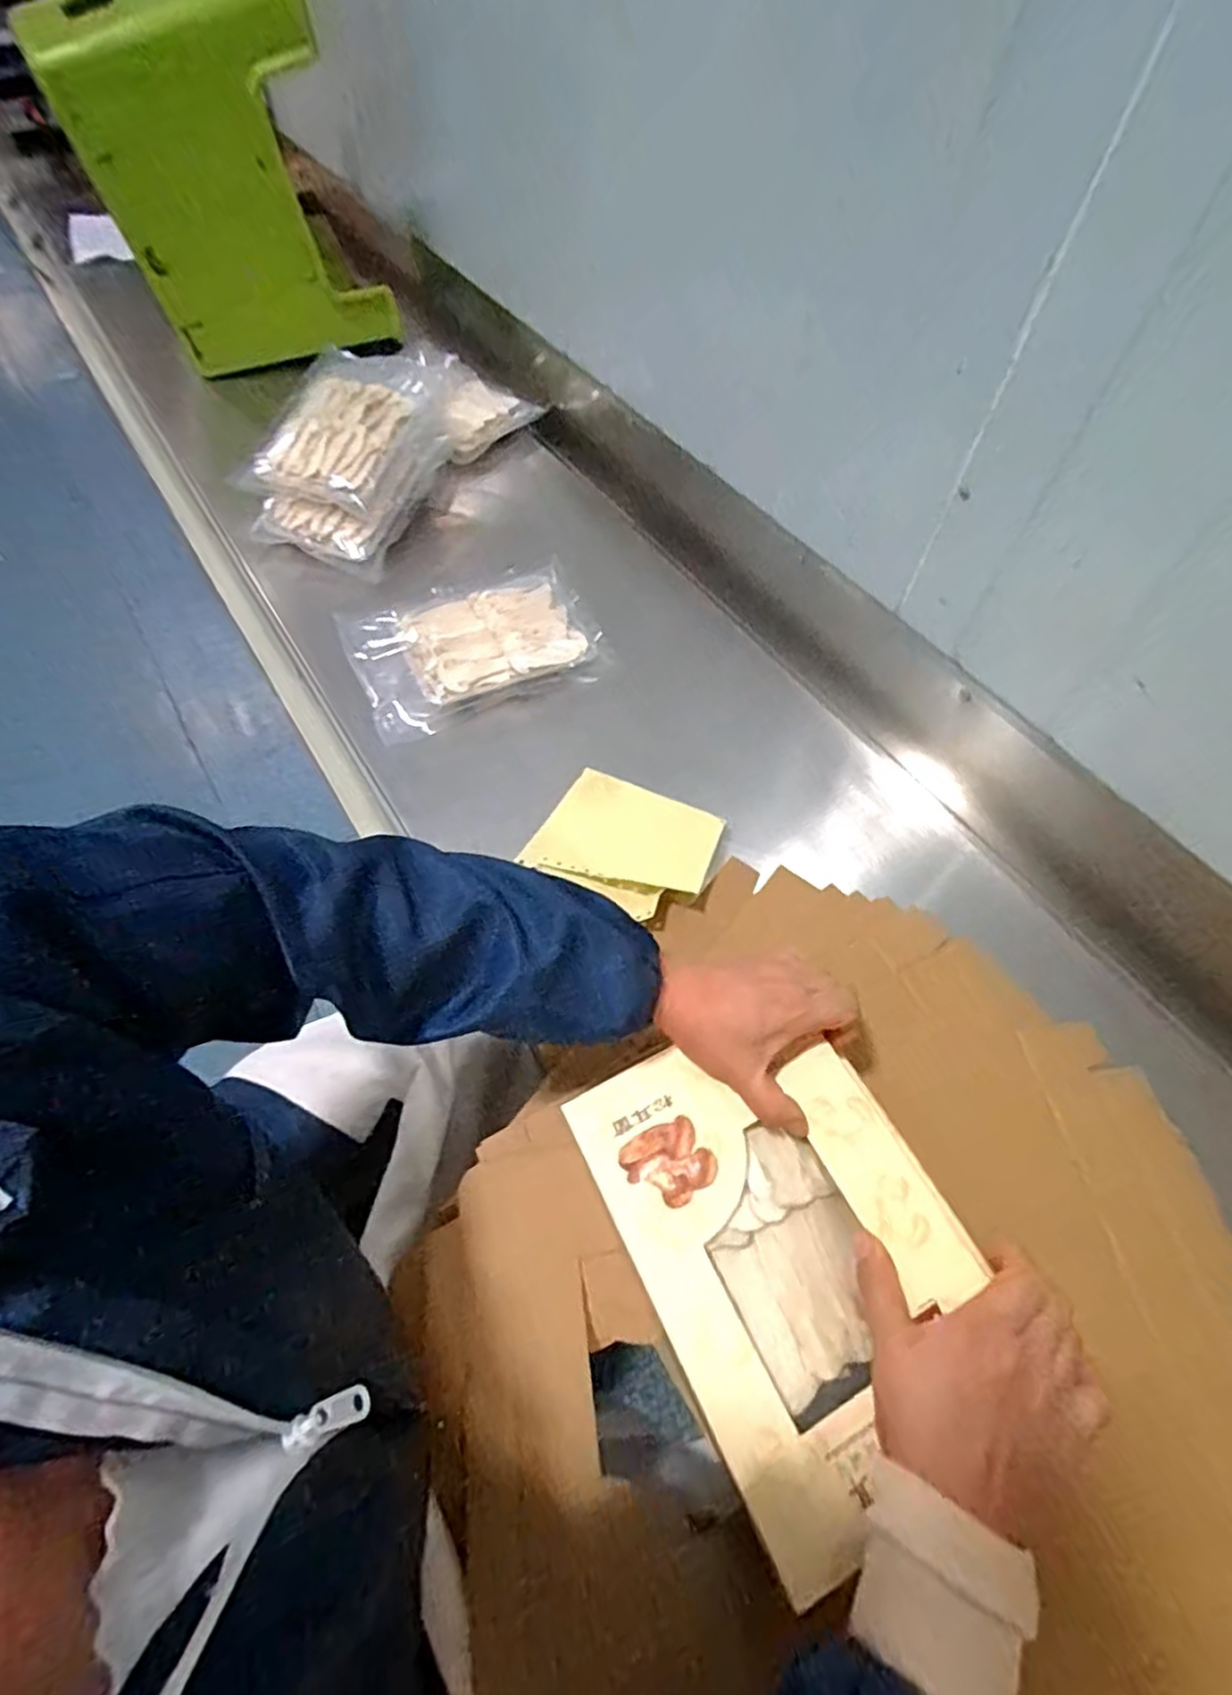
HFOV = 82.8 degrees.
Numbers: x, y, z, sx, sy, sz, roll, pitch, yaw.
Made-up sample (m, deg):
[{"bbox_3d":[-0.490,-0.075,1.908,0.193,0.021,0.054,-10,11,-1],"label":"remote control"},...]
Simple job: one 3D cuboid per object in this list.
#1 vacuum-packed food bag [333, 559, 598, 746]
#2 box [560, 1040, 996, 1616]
[{"bbox_3d":[-0.146,-0.213,0.723,0.246,0.039,0.159,-25,60,-17],"label":"vacuum-packed food bag"},{"bbox_3d":[0.099,0.222,0.401,0.169,0.028,0.240,-23,60,-16],"label":"box"}]

